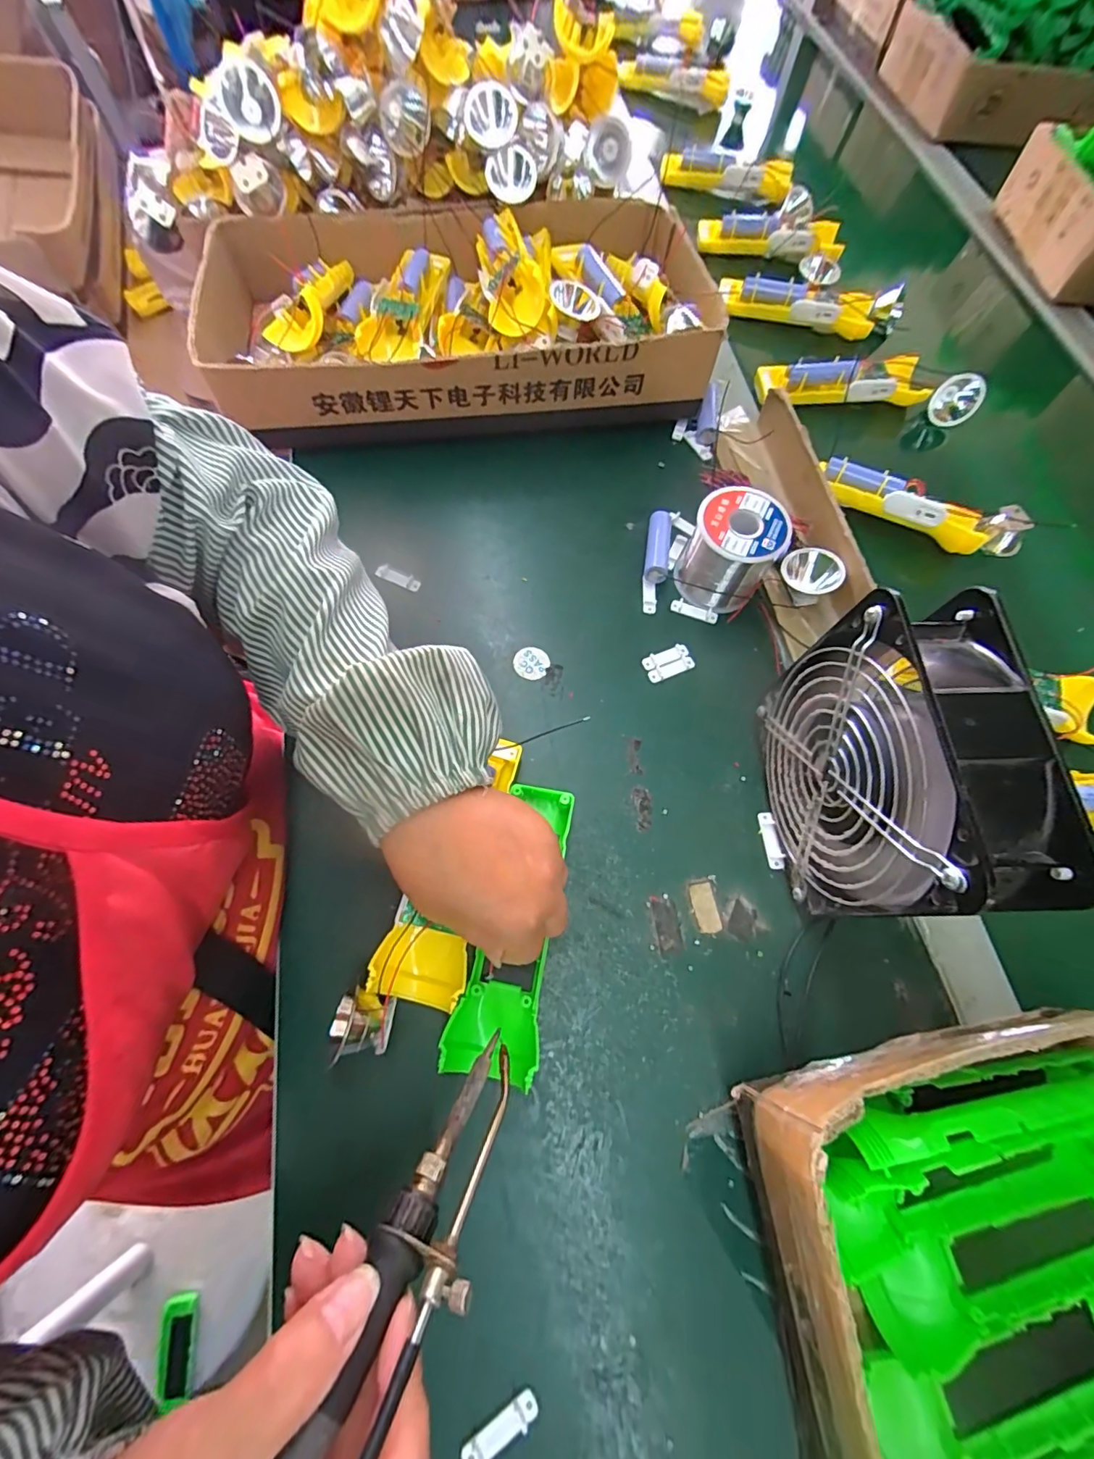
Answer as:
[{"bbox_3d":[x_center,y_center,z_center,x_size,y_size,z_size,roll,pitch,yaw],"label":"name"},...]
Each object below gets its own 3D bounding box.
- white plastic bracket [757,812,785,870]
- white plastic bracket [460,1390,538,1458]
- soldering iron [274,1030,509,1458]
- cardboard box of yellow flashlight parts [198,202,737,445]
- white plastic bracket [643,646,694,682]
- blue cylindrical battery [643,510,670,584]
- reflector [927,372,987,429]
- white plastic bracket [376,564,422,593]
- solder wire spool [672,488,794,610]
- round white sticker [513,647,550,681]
[{"bbox_3d":[0.149,0.074,0.345,0.009,0.007,0.037,-4,68,-4],"label":"white plastic bracket"},{"bbox_3d":[-0.022,0.322,0.236,0.038,0.005,0.010,-32,72,-14],"label":"white plastic bracket"},{"bbox_3d":[-0.056,0.199,0.160,0.033,0.020,0.201,28,39,9],"label":"soldering iron"},{"bbox_3d":[-0.075,-0.372,0.471,0.417,0.082,0.239,-10,68,-6],"label":"cardboard box of yellow flashlight parts"},{"bbox_3d":[0.092,-0.050,0.391,0.037,0.006,0.021,-21,70,-10],"label":"white plastic bracket"},{"bbox_3d":[0.089,-0.146,0.415,0.018,0.017,0.069,10,68,2],"label":"blue cylindrical battery"},{"bbox_3d":[0.401,-0.321,0.505,0.021,0.048,0.040,-36,73,-15],"label":"reflector"},{"bbox_3d":[-0.117,-0.120,0.410,0.035,0.007,0.014,20,68,6],"label":"white plastic bracket"},{"bbox_3d":[0.137,-0.133,0.392,0.063,0.066,0.057,28,69,9],"label":"solder wire spool"},{"bbox_3d":[-0.011,-0.050,0.390,0.026,0.004,0.025,1,68,-2],"label":"round white sticker"}]

